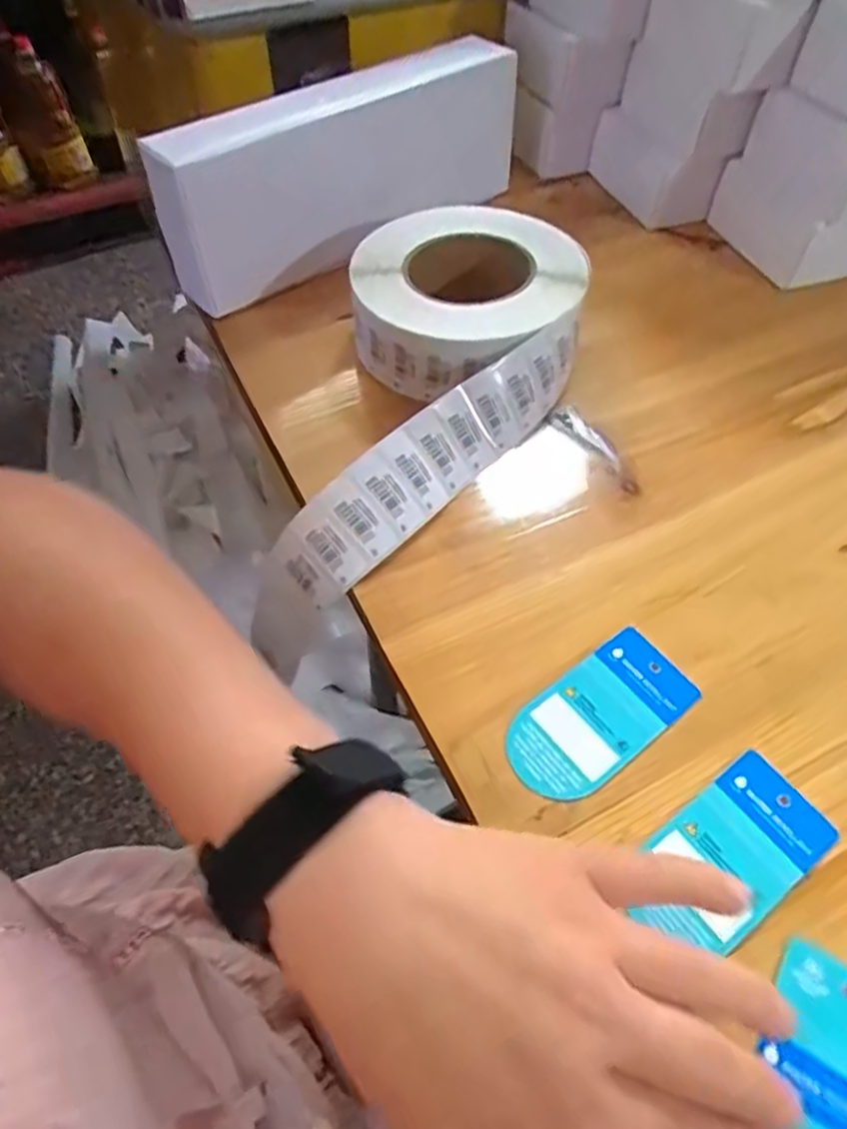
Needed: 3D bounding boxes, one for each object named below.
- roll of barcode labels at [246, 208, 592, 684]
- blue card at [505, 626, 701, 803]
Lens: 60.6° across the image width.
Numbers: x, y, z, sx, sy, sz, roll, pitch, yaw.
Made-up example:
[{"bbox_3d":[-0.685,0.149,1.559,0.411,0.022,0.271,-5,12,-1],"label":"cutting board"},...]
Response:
[{"bbox_3d":[-0.002,-0.098,0.427,0.144,0.050,0.338,20,68,11],"label":"roll of barcode labels"},{"bbox_3d":[0.080,0.069,0.331,0.092,0.004,0.047,-33,63,-21],"label":"blue card"}]

